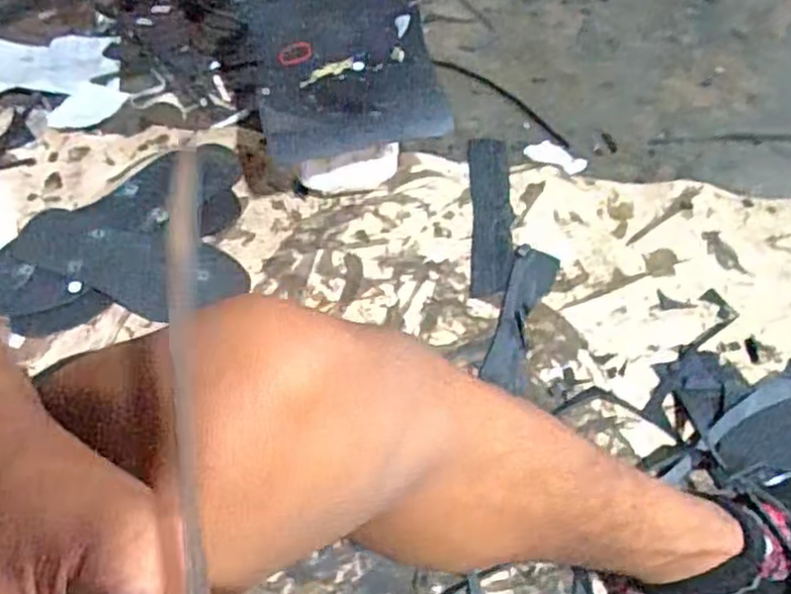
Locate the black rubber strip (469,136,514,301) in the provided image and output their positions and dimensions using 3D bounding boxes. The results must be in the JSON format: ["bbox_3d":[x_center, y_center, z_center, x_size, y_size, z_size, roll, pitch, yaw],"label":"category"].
[{"bbox_3d":[0.101,-0.093,0.736,0.042,0.008,0.216,1,55,3],"label":"black rubber strip"}]

